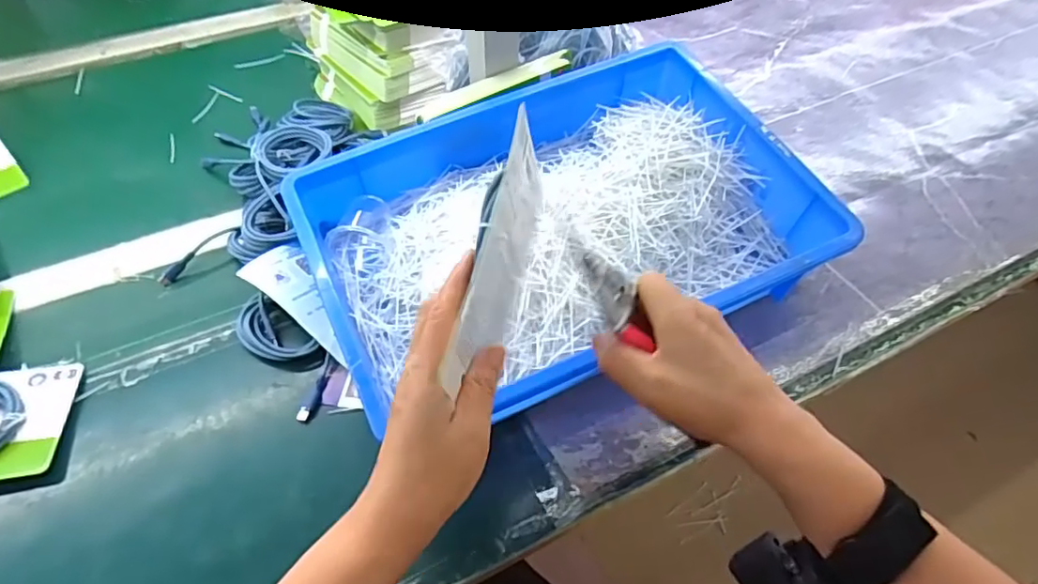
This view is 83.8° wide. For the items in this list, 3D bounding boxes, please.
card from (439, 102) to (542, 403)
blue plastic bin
[{"bbox_3d":[-0.011,-0.018,0.357,0.007,0.099,0.166,9,68,14],"label":"card"},{"bbox_3d":[0.037,-0.060,0.530,0.426,0.099,0.295,-21,54,-16],"label":"blue plastic bin"}]

